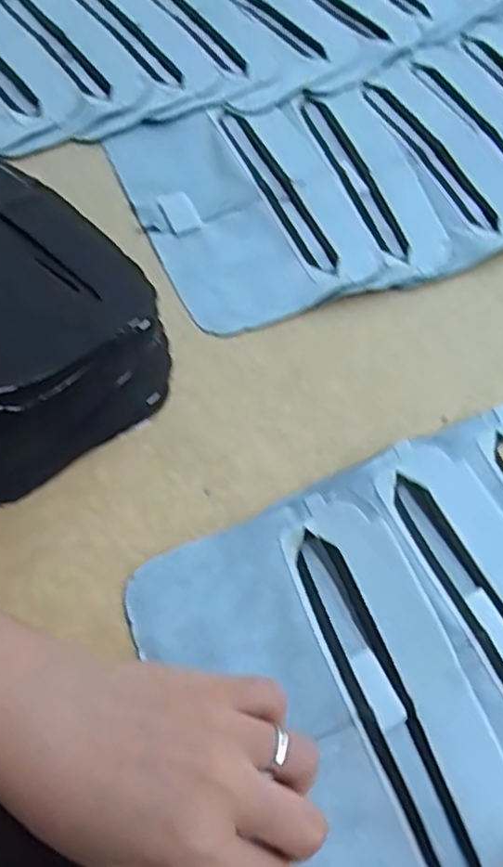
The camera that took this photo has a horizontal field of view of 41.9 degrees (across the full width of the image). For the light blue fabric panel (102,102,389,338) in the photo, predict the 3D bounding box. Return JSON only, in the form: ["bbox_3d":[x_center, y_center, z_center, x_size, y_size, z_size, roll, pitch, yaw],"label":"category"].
[{"bbox_3d":[-0.005,-0.151,0.431,0.135,0.006,0.181,-20,67,-11],"label":"light blue fabric panel"}]

